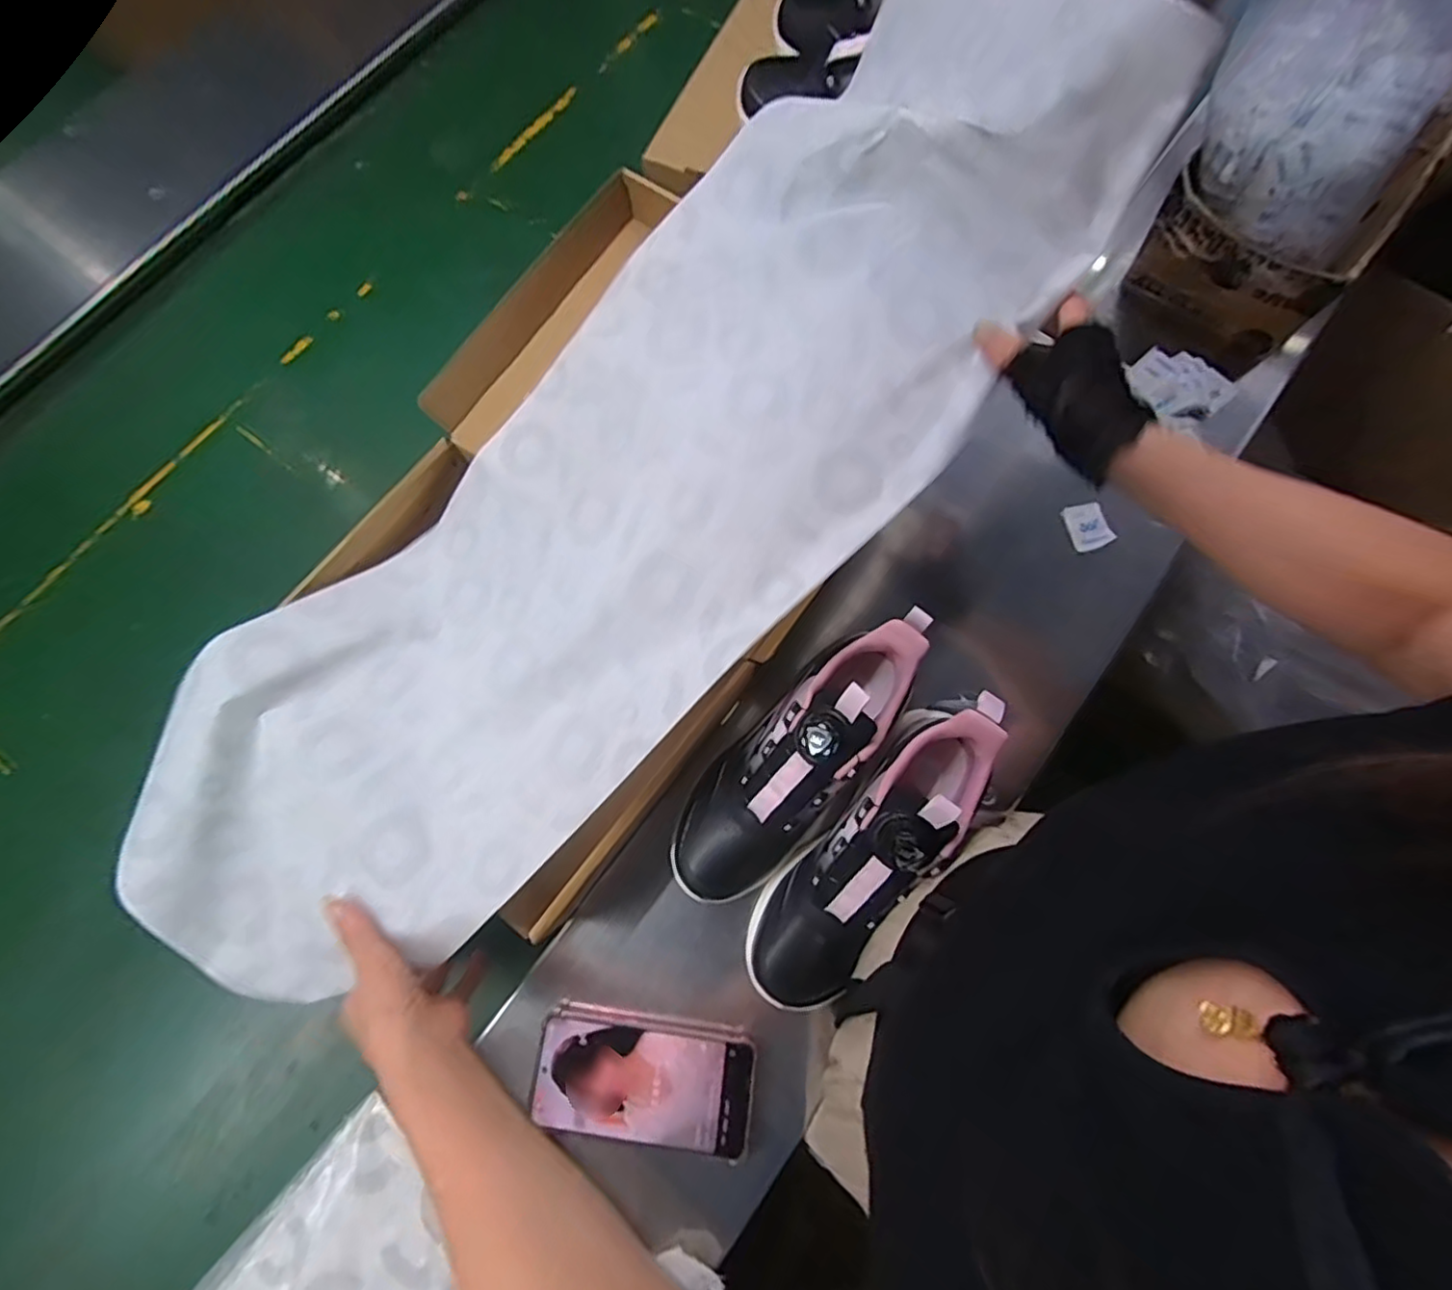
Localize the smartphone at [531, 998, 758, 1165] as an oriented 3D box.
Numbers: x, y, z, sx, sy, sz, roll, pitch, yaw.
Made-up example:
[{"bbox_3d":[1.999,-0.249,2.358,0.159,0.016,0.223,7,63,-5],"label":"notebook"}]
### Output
[{"bbox_3d":[-0.061,0.323,0.464,0.160,0.017,0.081,8,73,4],"label":"smartphone"}]

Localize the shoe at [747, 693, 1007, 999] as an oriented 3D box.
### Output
[{"bbox_3d":[0.111,0.148,0.446,0.079,0.111,0.260,37,79,10],"label":"shoe"}]

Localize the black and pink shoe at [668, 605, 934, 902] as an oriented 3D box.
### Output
[{"bbox_3d":[0.057,0.084,0.461,0.087,0.093,0.254,41,95,9],"label":"black and pink shoe"}]

